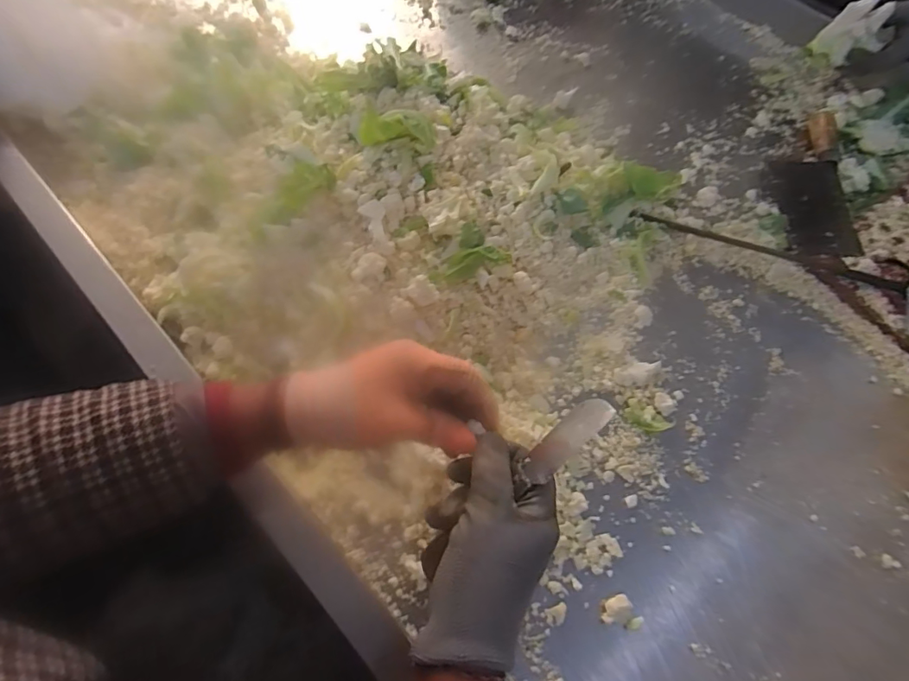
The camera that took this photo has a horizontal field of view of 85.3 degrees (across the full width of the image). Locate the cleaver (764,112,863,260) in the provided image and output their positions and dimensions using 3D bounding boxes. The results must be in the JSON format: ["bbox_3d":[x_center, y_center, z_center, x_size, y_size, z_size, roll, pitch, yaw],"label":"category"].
[{"bbox_3d":[0.500,-0.227,0.699,0.095,0.018,0.288,7,60,16],"label":"cleaver"}]

